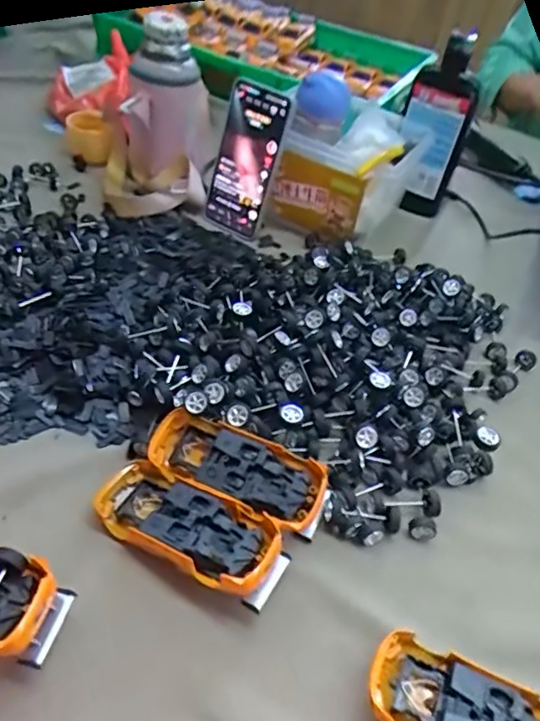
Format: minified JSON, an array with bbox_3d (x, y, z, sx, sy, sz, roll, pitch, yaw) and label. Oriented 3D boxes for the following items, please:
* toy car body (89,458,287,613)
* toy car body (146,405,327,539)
[{"bbox_3d":[-0.054,0.112,0.375,0.132,0.033,0.055,26,45,15],"label":"toy car body"},{"bbox_3d":[-0.024,0.082,0.413,0.132,0.031,0.056,25,45,14],"label":"toy car body"}]

